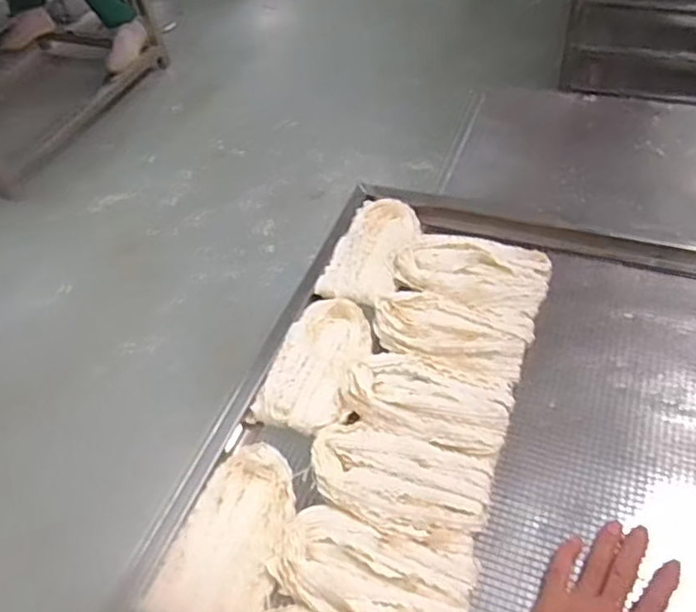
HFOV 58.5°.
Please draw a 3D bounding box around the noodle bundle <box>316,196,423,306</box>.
[{"bbox_3d":[0.031,-0.069,0.734,0.084,0.022,0.165,14,54,19],"label":"noodle bundle"}]

